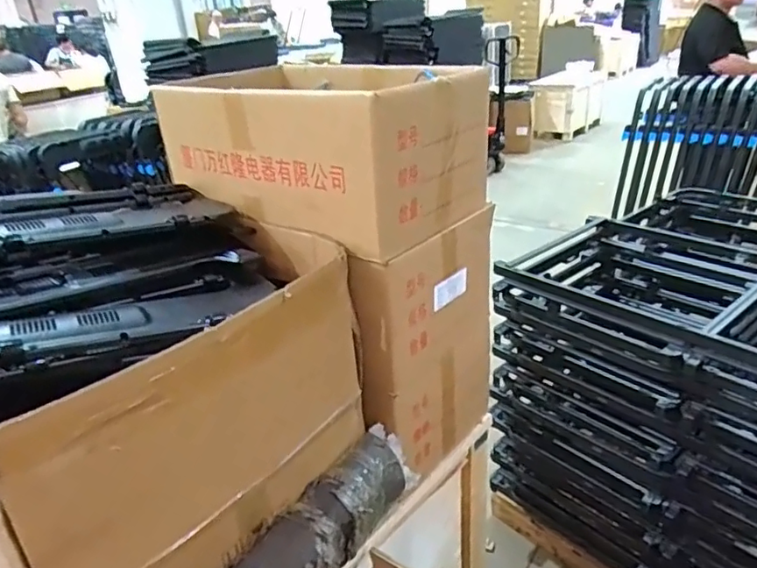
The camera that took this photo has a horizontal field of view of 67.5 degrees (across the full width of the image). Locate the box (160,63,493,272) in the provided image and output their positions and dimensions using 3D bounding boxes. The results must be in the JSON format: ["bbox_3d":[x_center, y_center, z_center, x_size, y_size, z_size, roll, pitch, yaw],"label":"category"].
[{"bbox_3d":[-0.095,-0.253,1.061,0.502,0.243,0.359,17,34,38],"label":"box"}]

